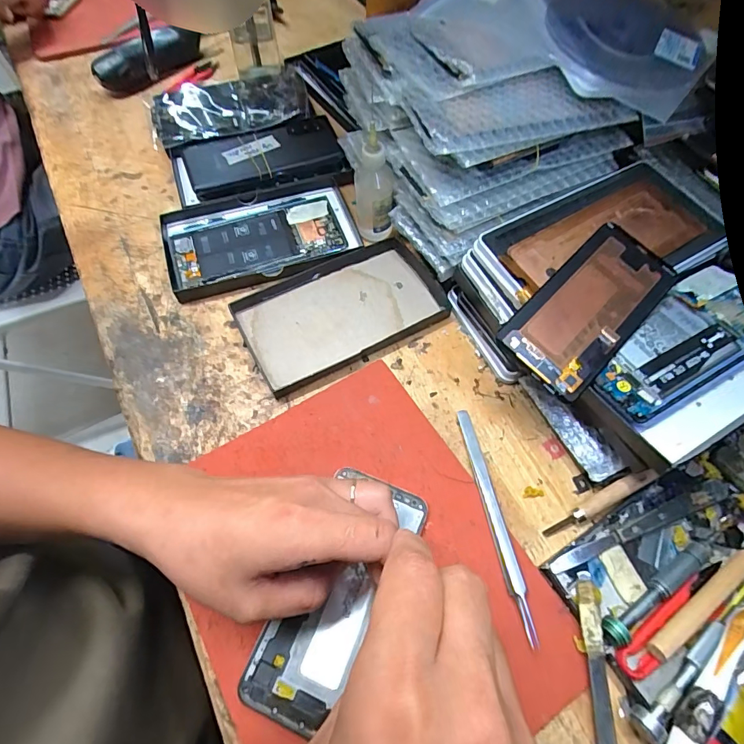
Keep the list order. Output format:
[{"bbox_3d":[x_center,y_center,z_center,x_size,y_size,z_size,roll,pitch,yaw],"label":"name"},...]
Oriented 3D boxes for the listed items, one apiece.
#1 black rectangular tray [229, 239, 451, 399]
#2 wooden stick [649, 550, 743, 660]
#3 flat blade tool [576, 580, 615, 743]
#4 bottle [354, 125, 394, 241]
[{"bbox_3d":[-0.027,-0.055,0.379,0.170,0.015,0.101,-26,66,-13],"label":"black rectangular tray"},{"bbox_3d":[0.208,0.144,0.268,0.098,0.007,0.011,-27,53,-19],"label":"wooden stick"},{"bbox_3d":[0.132,0.189,0.251,0.013,0.006,0.119,-3,71,18],"label":"flat blade tool"},{"bbox_3d":[0.002,-0.170,0.391,0.033,0.095,0.042,-4,63,-2],"label":"bottle"}]

